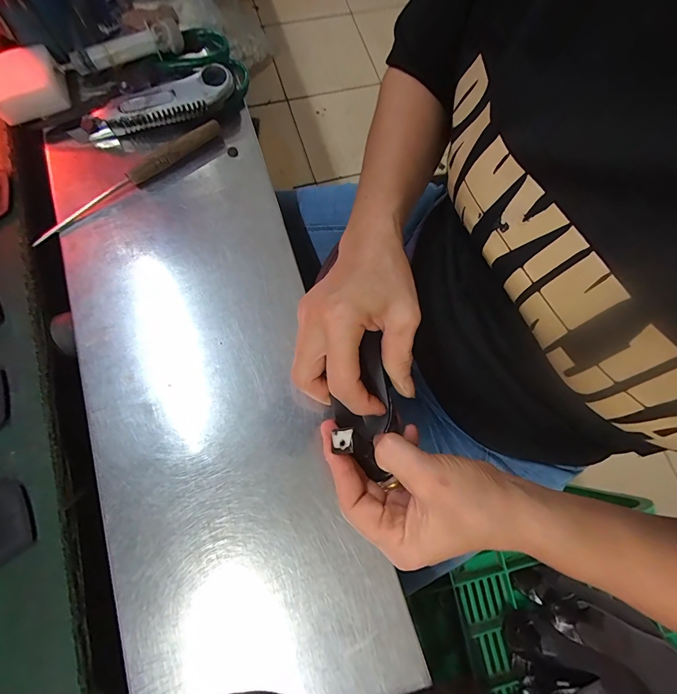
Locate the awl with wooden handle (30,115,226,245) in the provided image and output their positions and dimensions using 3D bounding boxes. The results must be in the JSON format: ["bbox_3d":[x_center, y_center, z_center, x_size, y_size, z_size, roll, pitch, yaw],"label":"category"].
[{"bbox_3d":[-0.193,-0.158,0.323,0.197,0.013,0.015,-37,81,-12],"label":"awl with wooden handle"}]

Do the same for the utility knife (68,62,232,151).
[{"bbox_3d":[-0.180,-0.231,0.335,0.159,0.016,0.037,-23,78,-9],"label":"utility knife"}]

